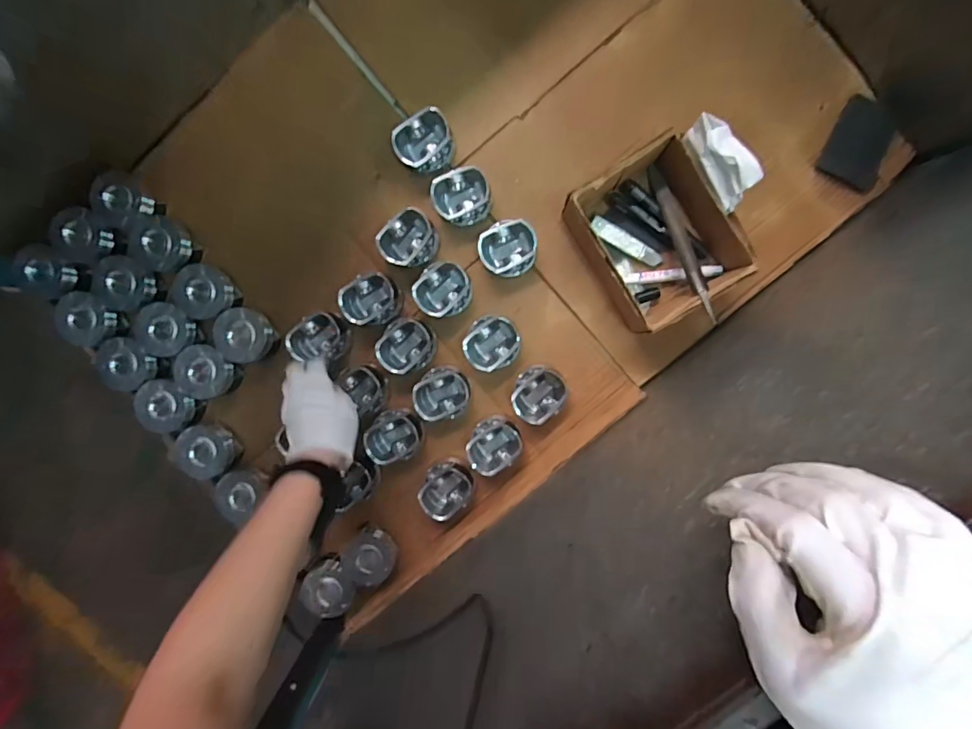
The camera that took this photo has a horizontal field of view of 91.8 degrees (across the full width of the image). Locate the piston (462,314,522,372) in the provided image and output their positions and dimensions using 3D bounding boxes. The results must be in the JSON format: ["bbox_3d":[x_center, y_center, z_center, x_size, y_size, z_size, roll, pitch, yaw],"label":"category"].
[{"bbox_3d":[0.011,-0.029,0.657,0.073,0.053,0.073,0,96,3],"label":"piston"}]

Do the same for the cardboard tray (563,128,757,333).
[{"bbox_3d":[0.213,-0.162,0.601,0.146,0.098,0.188,-32,93,6],"label":"cardboard tray"}]

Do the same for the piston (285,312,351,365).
[{"bbox_3d":[-0.234,-0.037,0.658,0.071,0.051,0.069,0,96,3],"label":"piston"}]

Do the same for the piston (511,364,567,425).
[{"bbox_3d":[0.074,0.041,0.660,0.071,0.044,0.077,0,96,3],"label":"piston"}]

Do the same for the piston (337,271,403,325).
[{"bbox_3d":[-0.157,-0.089,0.650,0.074,0.050,0.068,0,96,3],"label":"piston"}]

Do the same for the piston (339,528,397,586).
[{"bbox_3d":[-0.166,0.277,0.700,0.075,0.060,0.065,27,97,0],"label":"piston"}]

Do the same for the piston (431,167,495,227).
[{"bbox_3d":[-0.031,-0.228,0.647,0.078,0.041,0.073,0,96,3],"label":"piston"}]

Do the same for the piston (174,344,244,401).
[{"bbox_3d":[-0.394,0.009,0.674,0.074,0.050,0.076,0,96,3],"label":"piston"}]

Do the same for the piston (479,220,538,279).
[{"bbox_3d":[0.031,-0.159,0.644,0.075,0.046,0.073,0,96,3],"label":"piston"}]

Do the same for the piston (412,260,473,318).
[{"bbox_3d":[-0.058,-0.103,0.657,0.072,0.049,0.076,0,96,3],"label":"piston"}]

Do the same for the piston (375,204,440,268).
[{"bbox_3d":[-0.104,-0.171,0.646,0.075,0.050,0.077,30,97,0],"label":"piston"}]

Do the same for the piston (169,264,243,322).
[{"bbox_3d":[-0.397,-0.103,0.675,0.081,0.053,0.076,6,96,3],"label":"piston"}]

